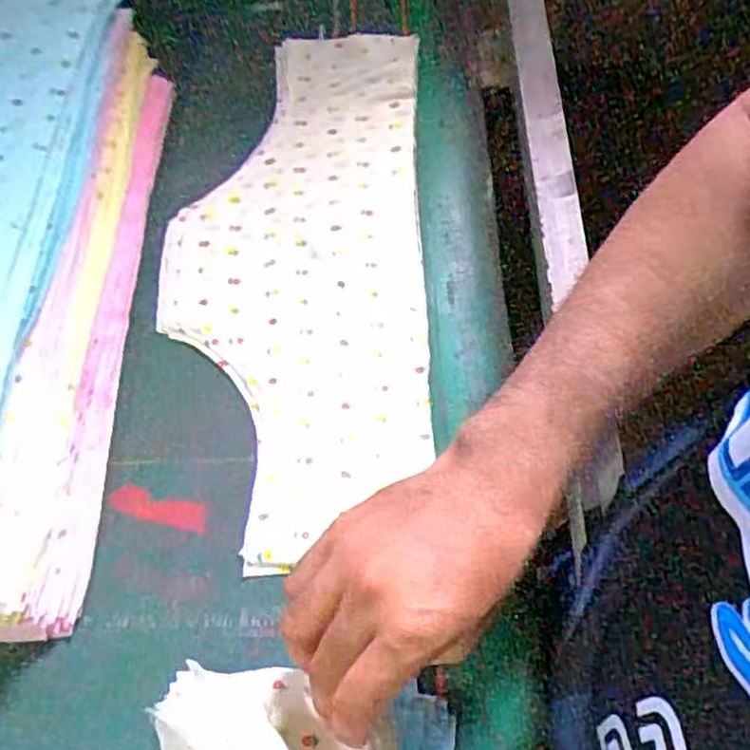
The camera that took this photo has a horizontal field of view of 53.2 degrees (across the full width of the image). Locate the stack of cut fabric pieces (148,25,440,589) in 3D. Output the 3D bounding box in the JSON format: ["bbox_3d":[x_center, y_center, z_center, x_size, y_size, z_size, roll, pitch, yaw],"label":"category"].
[{"bbox_3d":[-0.065,-0.093,0.570,0.196,0.014,0.452,-3,63,5],"label":"stack of cut fabric pieces"}]

